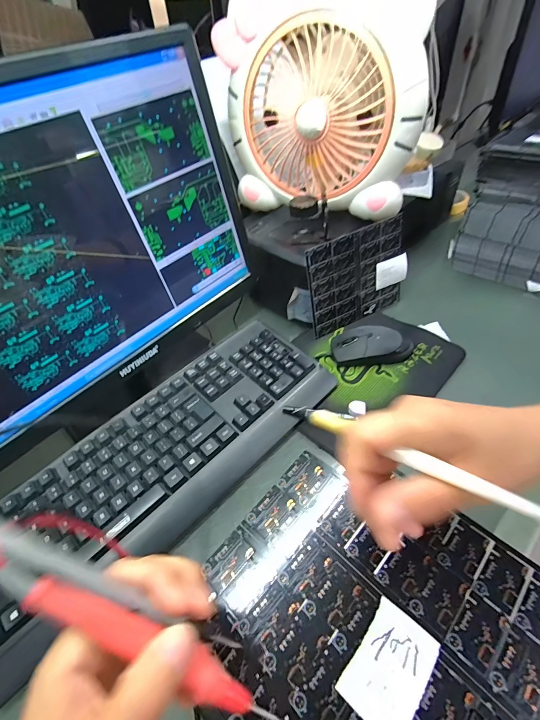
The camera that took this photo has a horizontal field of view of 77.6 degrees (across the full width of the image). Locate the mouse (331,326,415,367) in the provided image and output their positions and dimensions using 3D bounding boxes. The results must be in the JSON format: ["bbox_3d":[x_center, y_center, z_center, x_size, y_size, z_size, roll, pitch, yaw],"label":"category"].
[{"bbox_3d":[0.146,-0.022,0.480,0.112,0.035,0.060,3,48,10],"label":"mouse"}]

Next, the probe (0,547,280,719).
[{"bbox_3d":[-0.065,0.127,0.155,0.147,0.009,0.018,30,53,-1],"label":"probe"}]

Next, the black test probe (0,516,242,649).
[{"bbox_3d":[-0.080,0.109,0.161,0.139,0.010,0.013,33,52,-8],"label":"black test probe"}]

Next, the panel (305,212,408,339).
[{"bbox_3d":[0.133,-0.122,0.502,0.168,0.141,0.005,-25,39,-14],"label":"panel"}]

